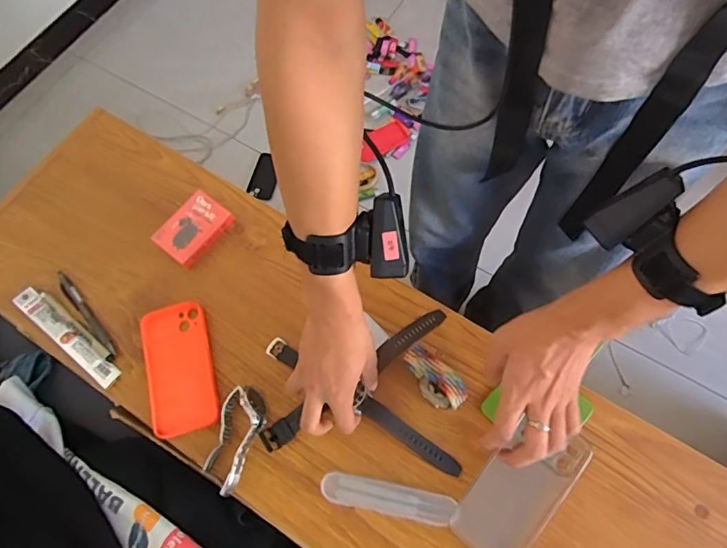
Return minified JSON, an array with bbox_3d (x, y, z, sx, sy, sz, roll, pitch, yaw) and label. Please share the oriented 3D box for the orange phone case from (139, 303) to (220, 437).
[{"bbox_3d":[-0.221,0.111,0.588,0.075,0.008,0.154,-16,68,-4],"label":"orange phone case"}]

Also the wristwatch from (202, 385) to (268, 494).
[{"bbox_3d":[-0.140,0.176,0.530,0.048,0.031,0.105,19,70,10],"label":"wristwatch"}]

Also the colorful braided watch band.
[{"bbox_3d":[0.075,0.115,0.536,0.076,0.046,0.035,37,75,16],"label":"colorful braided watch band"}]

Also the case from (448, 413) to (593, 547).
[{"bbox_3d":[0.159,0.218,0.502,0.077,0.007,0.152,39,75,16],"label":"case"}]

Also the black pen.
[{"bbox_3d":[-0.352,0.050,0.623,0.019,0.014,0.150,-39,72,-12],"label":"black pen"}]

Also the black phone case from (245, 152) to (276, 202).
[{"bbox_3d":[-0.288,-0.290,1.430,0.079,0.019,0.141,14,70,8],"label":"black phone case"}]

